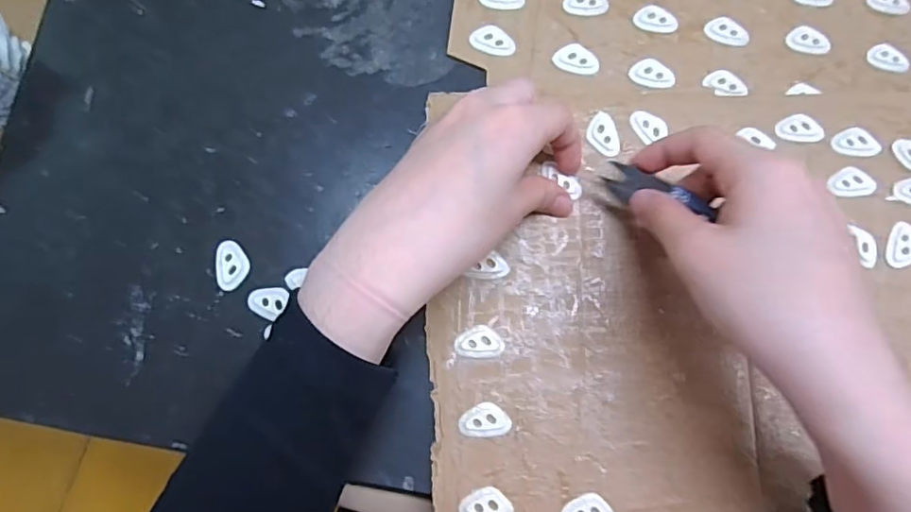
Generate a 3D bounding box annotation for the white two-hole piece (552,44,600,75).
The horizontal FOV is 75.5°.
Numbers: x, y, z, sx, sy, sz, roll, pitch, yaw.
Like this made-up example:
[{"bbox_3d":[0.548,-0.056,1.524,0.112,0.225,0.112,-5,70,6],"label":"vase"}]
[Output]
[{"bbox_3d":[0.070,-0.114,0.339,0.027,0.004,0.016,14,77,2],"label":"white two-hole piece"}]

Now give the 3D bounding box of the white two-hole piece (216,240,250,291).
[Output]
[{"bbox_3d":[-0.118,0.005,0.313,0.016,0.004,0.026,-1,77,-2],"label":"white two-hole piece"}]

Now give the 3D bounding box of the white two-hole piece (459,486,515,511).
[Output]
[{"bbox_3d":[0.015,0.122,0.288,0.026,0.004,0.017,1,77,-1],"label":"white two-hole piece"}]

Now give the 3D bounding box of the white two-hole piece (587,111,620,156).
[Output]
[{"bbox_3d":[0.082,-0.068,0.328,0.016,0.004,0.026,-9,78,-4],"label":"white two-hole piece"}]

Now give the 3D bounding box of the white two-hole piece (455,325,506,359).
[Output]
[{"bbox_3d":[0.013,0.044,0.305,0.024,0.004,0.016,0,77,-1],"label":"white two-hole piece"}]

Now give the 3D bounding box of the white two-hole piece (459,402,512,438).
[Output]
[{"bbox_3d":[0.015,0.083,0.296,0.026,0.004,0.016,0,77,-1],"label":"white two-hole piece"}]

